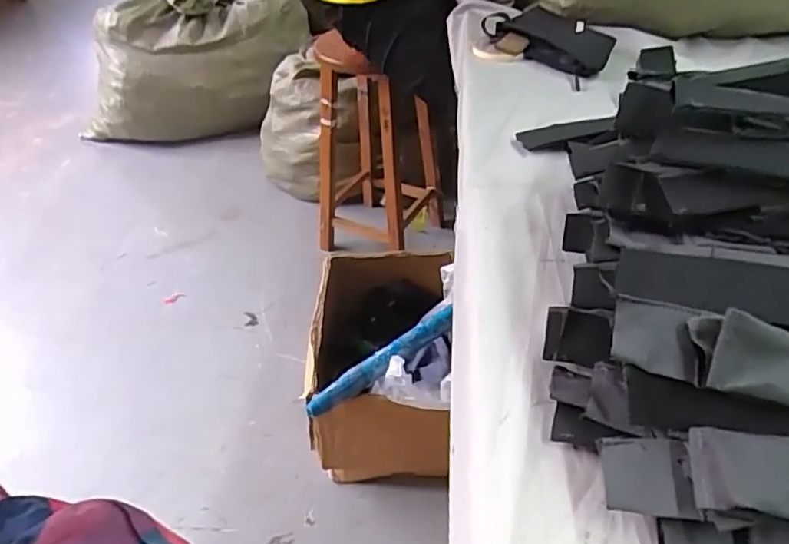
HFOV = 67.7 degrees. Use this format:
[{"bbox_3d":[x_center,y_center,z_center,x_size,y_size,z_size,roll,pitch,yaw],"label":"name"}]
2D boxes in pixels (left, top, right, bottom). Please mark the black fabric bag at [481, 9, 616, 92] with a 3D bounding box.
[{"bbox_3d":[0.243,-0.358,0.901,0.103,0.029,0.226,-20,43,-18],"label":"black fabric bag"}]

